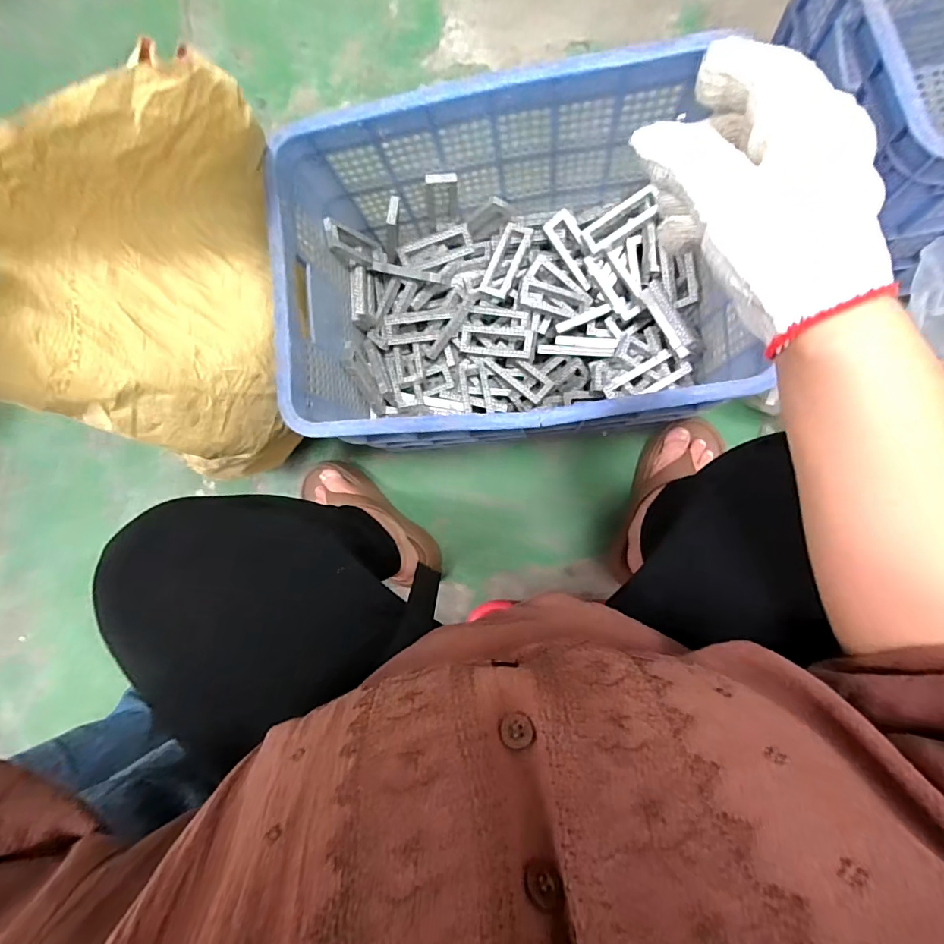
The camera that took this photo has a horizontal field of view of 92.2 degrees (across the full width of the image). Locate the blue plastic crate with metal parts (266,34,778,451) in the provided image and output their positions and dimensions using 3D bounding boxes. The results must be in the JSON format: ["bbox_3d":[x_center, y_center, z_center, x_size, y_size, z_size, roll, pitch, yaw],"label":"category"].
[{"bbox_3d":[0.044,-0.224,0.588,0.488,0.264,0.355,-3,88,8],"label":"blue plastic crate with metal parts"}]

